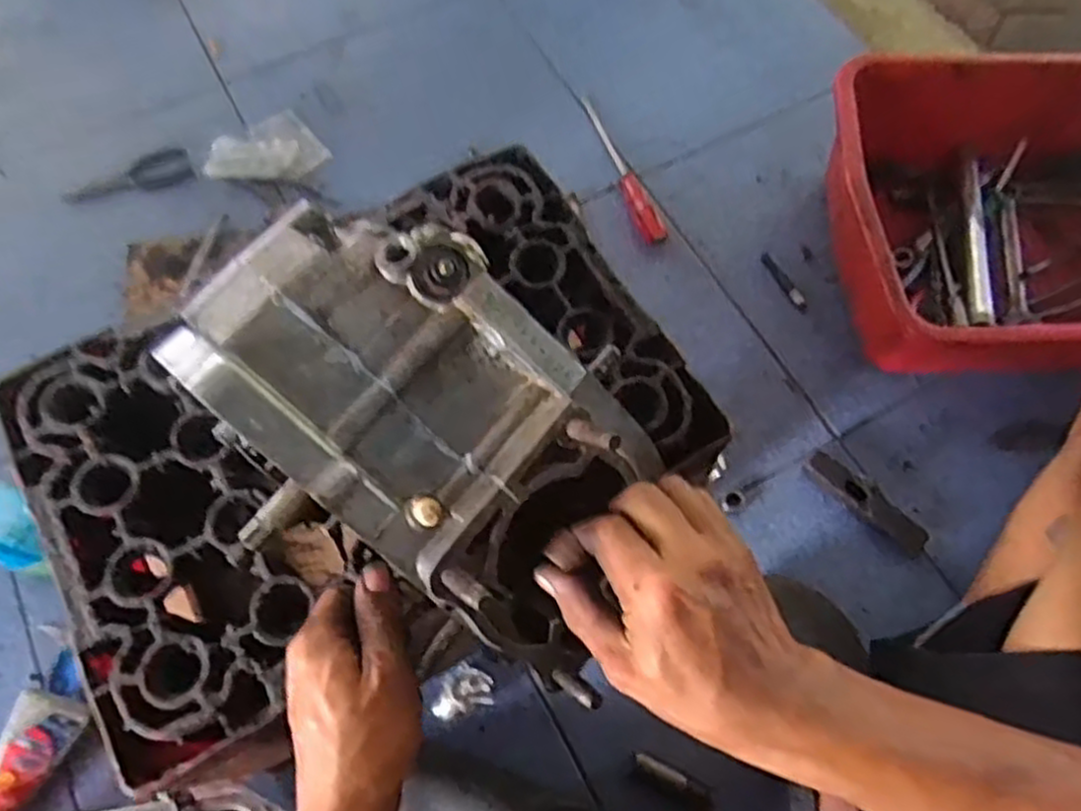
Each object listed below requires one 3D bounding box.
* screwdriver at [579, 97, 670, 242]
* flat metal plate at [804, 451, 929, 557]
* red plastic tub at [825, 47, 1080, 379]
[{"bbox_3d":[0.106,-0.295,0.937,0.031,0.028,0.247,-15,67,-7],"label":"screwdriver"},{"bbox_3d":[0.332,0.096,0.767,0.136,0.022,0.034,42,72,16],"label":"flat metal plate"},{"bbox_3d":[0.569,-0.195,0.823,0.494,0.169,0.340,-3,66,-2],"label":"red plastic tub"}]

